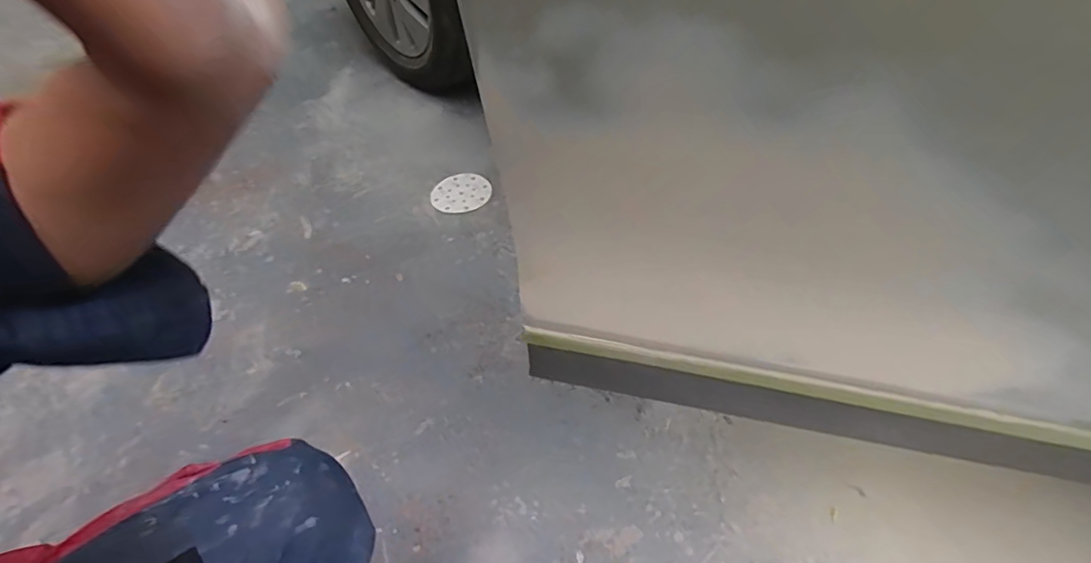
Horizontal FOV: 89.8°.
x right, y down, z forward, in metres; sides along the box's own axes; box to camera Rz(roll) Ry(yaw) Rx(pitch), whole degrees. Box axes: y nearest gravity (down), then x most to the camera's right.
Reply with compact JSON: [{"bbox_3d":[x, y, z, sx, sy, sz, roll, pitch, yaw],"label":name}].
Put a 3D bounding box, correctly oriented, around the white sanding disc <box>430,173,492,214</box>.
[{"bbox_3d":[-0.199,-0.208,1.300,0.139,0.011,0.118,-24,58,-13],"label":"white sanding disc"}]

